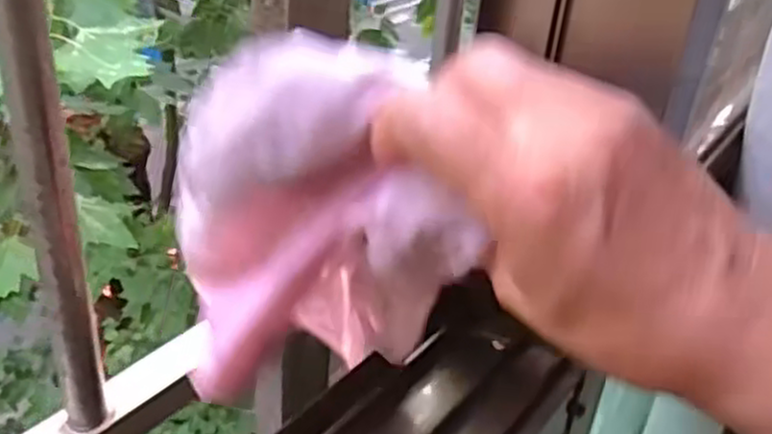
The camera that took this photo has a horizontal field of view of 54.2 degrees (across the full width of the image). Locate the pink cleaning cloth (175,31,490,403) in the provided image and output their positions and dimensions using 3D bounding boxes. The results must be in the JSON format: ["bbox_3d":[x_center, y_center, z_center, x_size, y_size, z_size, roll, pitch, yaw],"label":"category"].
[{"bbox_3d":[-0.015,-0.006,0.274,0.118,0.113,0.070,8,31,7],"label":"pink cleaning cloth"}]

